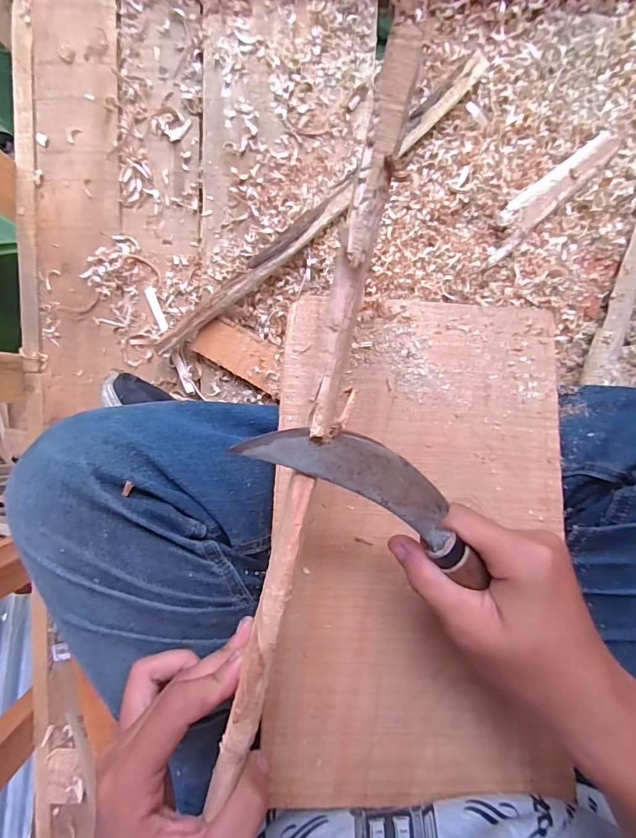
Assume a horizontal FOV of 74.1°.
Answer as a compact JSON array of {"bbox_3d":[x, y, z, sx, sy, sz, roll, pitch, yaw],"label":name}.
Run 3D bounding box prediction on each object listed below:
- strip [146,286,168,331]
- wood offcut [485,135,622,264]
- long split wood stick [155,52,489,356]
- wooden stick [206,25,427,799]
[{"bbox_3d":[-0.173,-0.118,0.453,0.011,0.004,0.047,-18,91,1],"label":"strip"},{"bbox_3d":[0.235,-0.230,0.433,0.163,0.014,0.033,-43,91,1],"label":"wood offcut"},{"bbox_3d":[0.003,-0.210,0.431,0.426,0.023,0.026,-42,92,3],"label":"long split wood stick"},{"bbox_3d":[-0.004,0.018,0.172,0.017,0.012,0.323,14,96,0],"label":"wooden stick"}]

